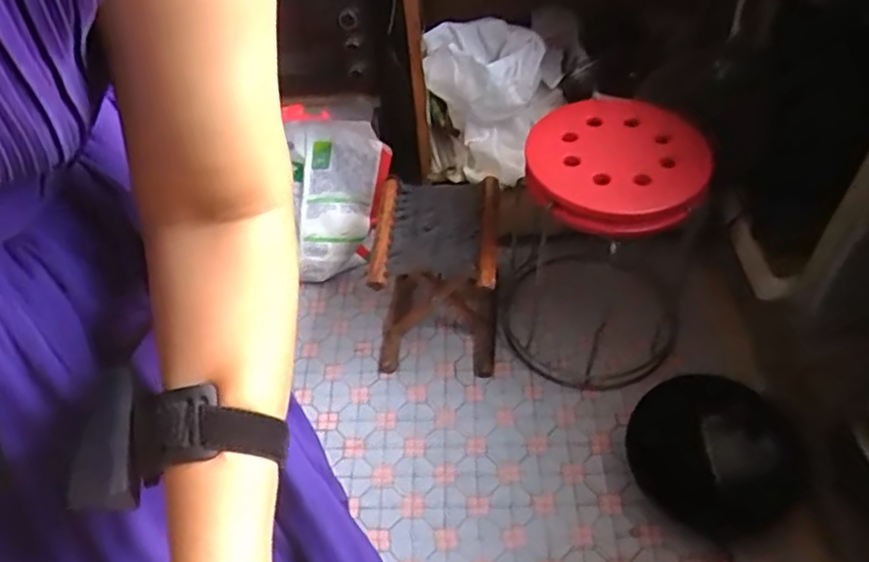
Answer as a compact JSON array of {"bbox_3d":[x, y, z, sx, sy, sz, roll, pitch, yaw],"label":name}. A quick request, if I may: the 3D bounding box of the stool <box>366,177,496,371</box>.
[{"bbox_3d":[0.005,-0.015,1.370,0.238,0.304,0.271,0,48,5],"label":"stool"}]

